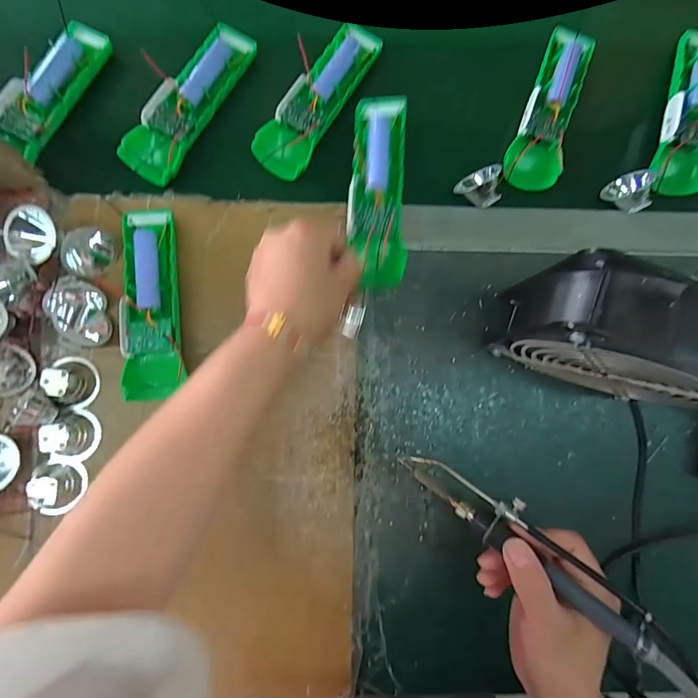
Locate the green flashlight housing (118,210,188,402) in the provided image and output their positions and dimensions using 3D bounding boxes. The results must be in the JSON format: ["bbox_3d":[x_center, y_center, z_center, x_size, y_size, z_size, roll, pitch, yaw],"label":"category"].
[{"bbox_3d":[-0.165,-0.039,0.343,0.046,0.025,0.159,-4,85,-3],"label":"green flashlight housing"}]

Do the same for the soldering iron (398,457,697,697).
[{"bbox_3d":[0.126,0.134,0.278,0.207,0.018,0.032,35,86,29],"label":"soldering iron"}]

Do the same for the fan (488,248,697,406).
[{"bbox_3d":[0.191,-0.005,0.302,0.133,0.153,0.056,21,84,0],"label":"fan"}]

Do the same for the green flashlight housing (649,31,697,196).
[{"bbox_3d":[0.304,-0.211,0.360,0.043,0.024,0.139,10,85,-1],"label":"green flashlight housing"}]

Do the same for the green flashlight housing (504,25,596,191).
[{"bbox_3d":[0.181,-0.215,0.373,0.046,0.034,0.140,18,84,0],"label":"green flashlight housing"}]

